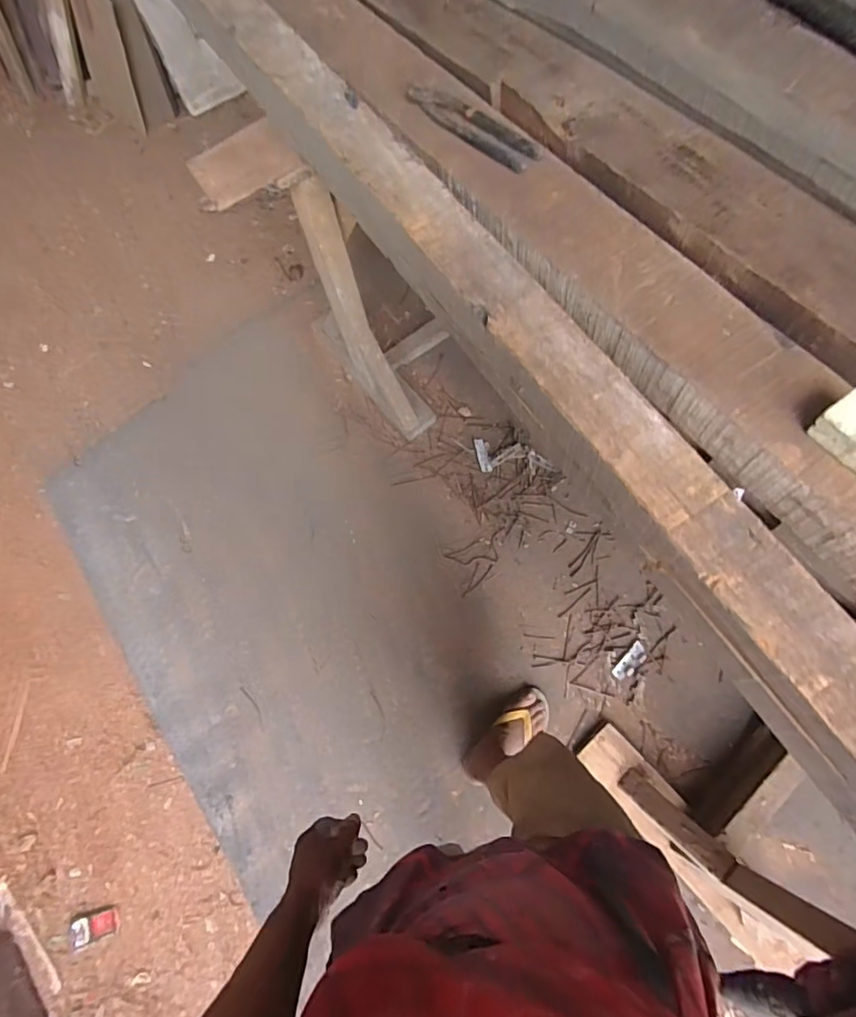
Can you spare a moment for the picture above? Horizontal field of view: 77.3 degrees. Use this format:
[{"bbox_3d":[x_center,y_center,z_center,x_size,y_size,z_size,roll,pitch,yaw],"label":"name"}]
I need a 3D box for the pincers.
[{"bbox_3d":[0.052,-0.484,0.675,0.044,0.025,0.208,-44,72,-8],"label":"pincers"}]

